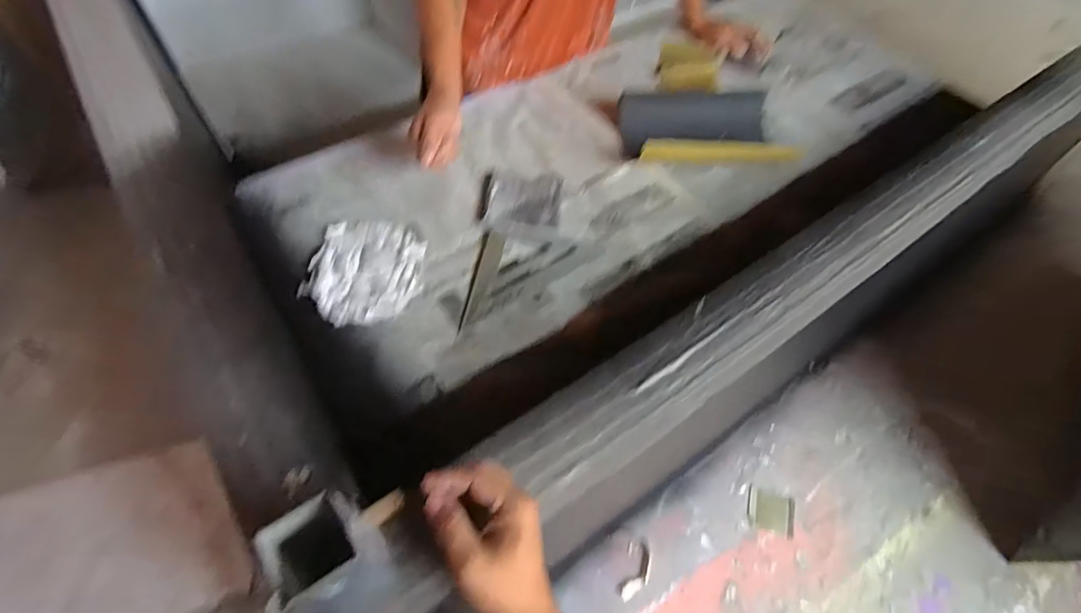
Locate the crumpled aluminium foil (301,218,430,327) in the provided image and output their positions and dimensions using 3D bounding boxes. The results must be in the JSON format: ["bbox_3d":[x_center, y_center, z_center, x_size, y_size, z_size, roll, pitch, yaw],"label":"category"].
[{"bbox_3d":[-0.247,-0.052,0.705,0.148,0.014,0.175,10,56,2],"label":"crumpled aluminium foil"}]

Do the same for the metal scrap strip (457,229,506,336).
[{"bbox_3d":[-0.082,-0.041,0.716,0.037,0.009,0.172,9,56,2],"label":"metal scrap strip"}]

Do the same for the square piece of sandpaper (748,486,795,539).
[{"bbox_3d":[0.665,0.590,1.428,0.133,0.011,0.114,17,57,7],"label":"square piece of sandpaper"}]

